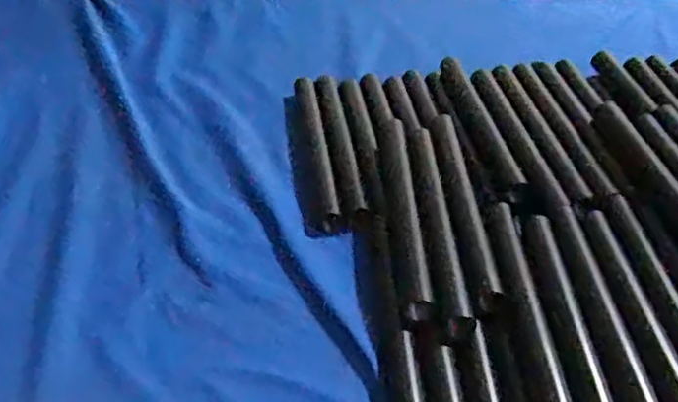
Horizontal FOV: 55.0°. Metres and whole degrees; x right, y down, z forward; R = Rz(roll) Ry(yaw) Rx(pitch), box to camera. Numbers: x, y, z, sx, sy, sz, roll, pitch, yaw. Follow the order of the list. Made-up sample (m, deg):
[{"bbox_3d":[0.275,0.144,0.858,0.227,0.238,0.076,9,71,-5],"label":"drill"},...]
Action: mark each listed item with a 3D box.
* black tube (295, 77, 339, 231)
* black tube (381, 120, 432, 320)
[{"bbox_3d":[-0.024,-0.059,0.646,0.020,0.022,0.225,-3,42,-9],"label":"black tube"},{"bbox_3d":[0.053,0.004,0.566,0.024,0.019,0.241,1,40,-2],"label":"black tube"}]

